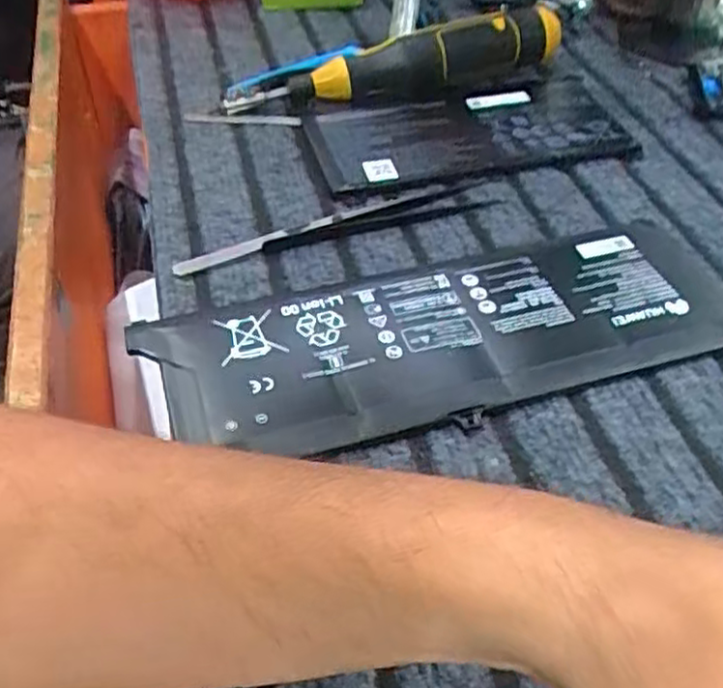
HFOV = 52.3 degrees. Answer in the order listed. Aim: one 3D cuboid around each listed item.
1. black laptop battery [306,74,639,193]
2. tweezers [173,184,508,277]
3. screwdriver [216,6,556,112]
[{"bbox_3d":[0.064,-0.127,0.436,0.182,0.009,0.092,-9,48,-10],"label":"black laptop battery"},{"bbox_3d":[-0.011,-0.062,0.378,0.168,0.005,0.022,-15,49,-16],"label":"tweezers"},{"bbox_3d":[0.026,-0.173,0.454,0.208,0.038,0.038,-11,48,-12],"label":"screwdriver"}]

